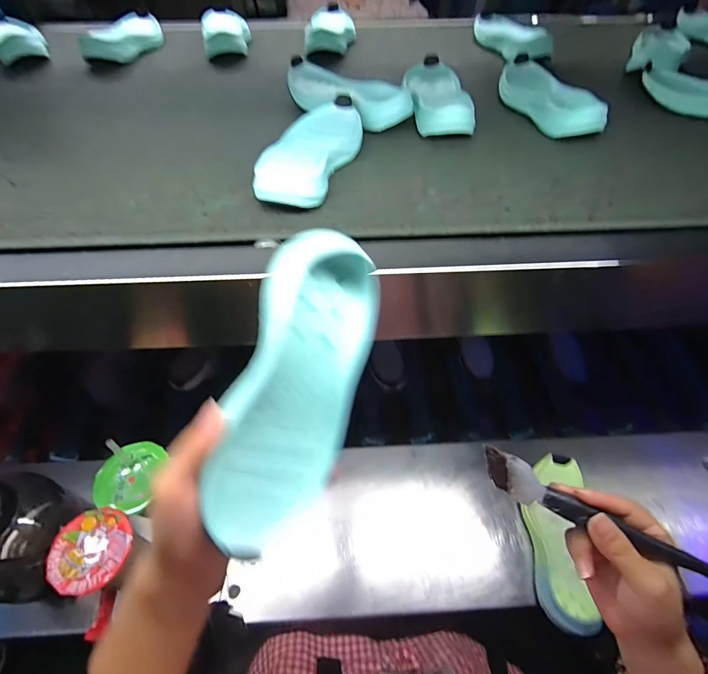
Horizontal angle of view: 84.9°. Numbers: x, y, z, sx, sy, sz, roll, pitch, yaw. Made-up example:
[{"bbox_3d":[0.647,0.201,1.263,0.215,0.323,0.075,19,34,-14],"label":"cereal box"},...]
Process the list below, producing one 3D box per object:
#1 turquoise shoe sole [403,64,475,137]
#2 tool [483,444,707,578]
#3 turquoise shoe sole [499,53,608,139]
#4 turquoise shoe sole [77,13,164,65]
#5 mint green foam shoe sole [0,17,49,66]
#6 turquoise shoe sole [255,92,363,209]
[{"bbox_3d":[0.117,-0.342,0.552,0.081,0.037,0.218,1,51,0],"label":"turquoise shoe sole"},{"bbox_3d":[0.179,0.134,0.292,0.173,0.026,0.020,24,54,14],"label":"tool"},{"bbox_3d":[0.271,-0.344,0.553,0.095,0.038,0.220,-6,51,-5],"label":"turquoise shoe sole"},{"bbox_3d":[-0.415,-0.548,0.714,0.087,0.045,0.190,2,51,1],"label":"turquoise shoe sole"},{"bbox_3d":[-0.623,-0.550,0.711,0.082,0.049,0.197,-29,56,-22],"label":"mint green foam shoe sole"},{"bbox_3d":[-0.045,-0.212,0.444,0.091,0.042,0.211,7,51,6],"label":"turquoise shoe sole"}]

